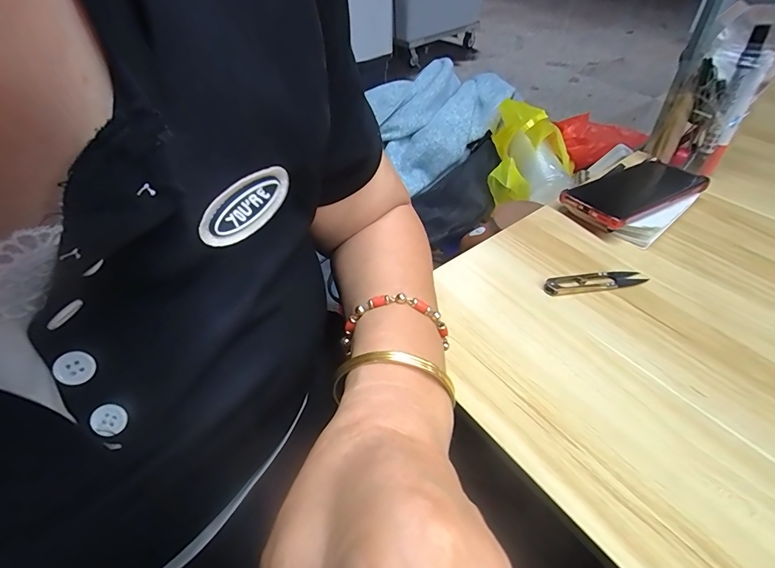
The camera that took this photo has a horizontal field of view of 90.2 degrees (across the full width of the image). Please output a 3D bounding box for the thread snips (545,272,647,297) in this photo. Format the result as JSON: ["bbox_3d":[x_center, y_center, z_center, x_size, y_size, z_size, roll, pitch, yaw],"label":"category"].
[{"bbox_3d":[0.204,-0.003,0.380,0.102,0.007,0.023,-8,47,-5],"label":"thread snips"}]

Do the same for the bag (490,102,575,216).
[{"bbox_3d":[0.230,-0.212,0.610,0.138,0.130,0.165,15,49,15],"label":"bag"}]

